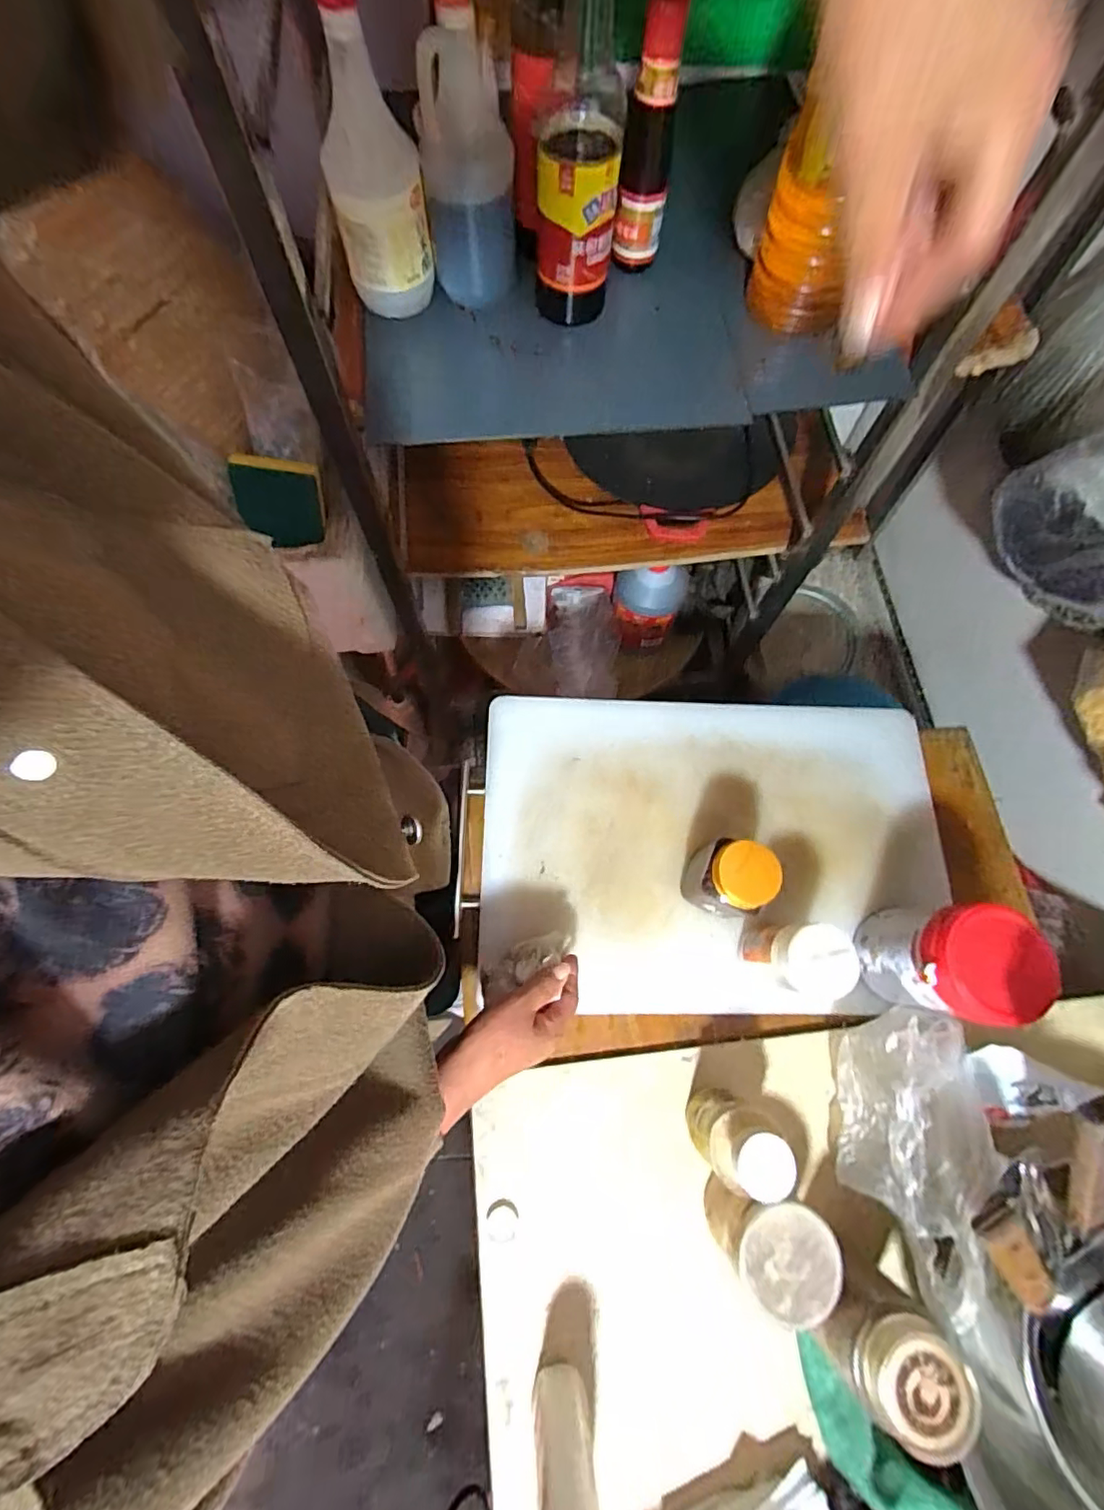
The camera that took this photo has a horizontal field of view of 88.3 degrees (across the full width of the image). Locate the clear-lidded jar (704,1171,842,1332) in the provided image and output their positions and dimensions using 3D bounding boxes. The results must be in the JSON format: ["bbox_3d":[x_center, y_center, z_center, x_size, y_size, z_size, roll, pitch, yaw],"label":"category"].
[{"bbox_3d":[0.190,0.420,0.506,0.081,0.111,0.087,0,72,1],"label":"clear-lidded jar"}]

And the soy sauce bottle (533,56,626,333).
[{"bbox_3d":[0.023,-0.527,0.556,0.079,0.153,0.084,3,73,2],"label":"soy sauce bottle"}]

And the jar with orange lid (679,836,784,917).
[{"bbox_3d":[0.178,0.127,0.589,0.074,0.113,0.068,19,74,7],"label":"jar with orange lid"}]

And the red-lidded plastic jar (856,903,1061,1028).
[{"bbox_3d":[0.373,0.197,0.550,0.090,0.157,0.096,0,72,1],"label":"red-lidded plastic jar"}]

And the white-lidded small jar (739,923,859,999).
[{"bbox_3d":[0.236,0.198,0.560,0.069,0.119,0.065,0,72,1],"label":"white-lidded small jar"}]

